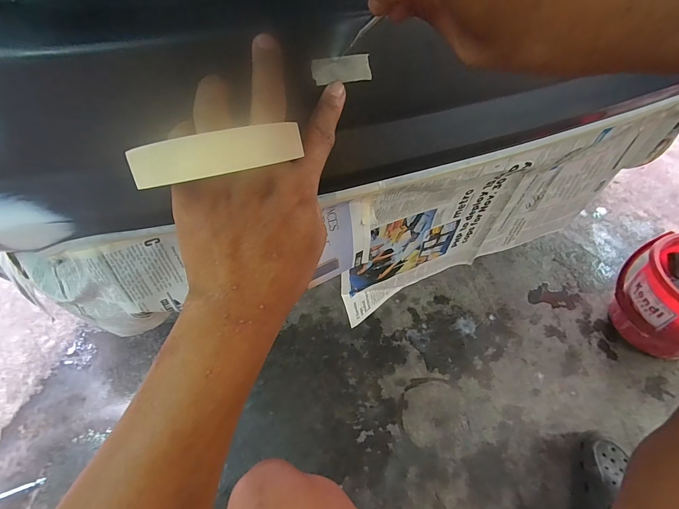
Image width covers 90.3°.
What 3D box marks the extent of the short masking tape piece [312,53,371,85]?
[{"bbox_3d":[0.002,-0.133,0.244,0.043,0.018,0.004,-12,51,-13],"label":"short masking tape piece"}]

